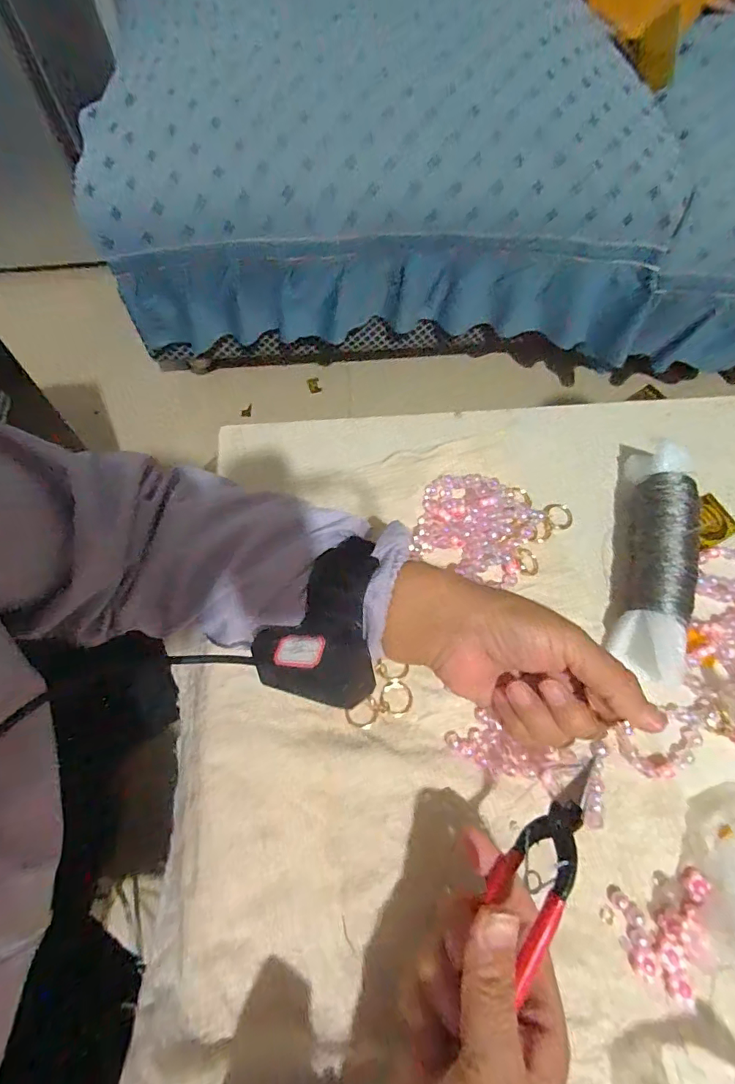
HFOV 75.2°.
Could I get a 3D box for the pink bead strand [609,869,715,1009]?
[{"bbox_3d":[0.178,0.230,0.276,0.056,0.008,0.057,-8,68,-3],"label":"pink bead strand"}]

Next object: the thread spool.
[{"bbox_3d":[0.213,0.009,0.353,0.046,0.041,0.182,16,68,7],"label":"thread spool"}]

